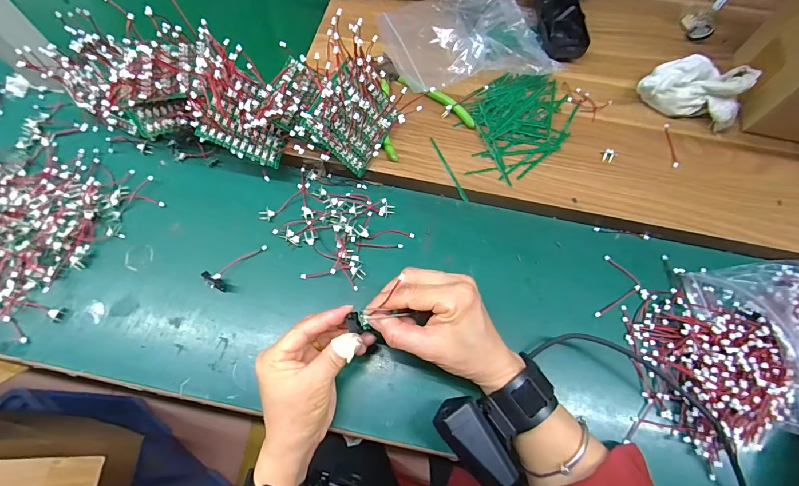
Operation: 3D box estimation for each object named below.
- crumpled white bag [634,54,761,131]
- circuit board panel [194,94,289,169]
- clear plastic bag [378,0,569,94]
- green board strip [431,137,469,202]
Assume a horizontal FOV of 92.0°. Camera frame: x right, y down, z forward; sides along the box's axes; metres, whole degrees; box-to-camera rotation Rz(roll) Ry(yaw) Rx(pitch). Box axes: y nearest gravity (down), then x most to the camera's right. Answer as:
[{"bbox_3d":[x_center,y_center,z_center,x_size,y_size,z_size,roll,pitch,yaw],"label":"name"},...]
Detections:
[{"bbox_3d":[0.326,-0.180,0.424,0.111,0.054,0.075,22,76,6],"label":"crumpled white bag"},{"bbox_3d":[-0.156,-0.113,0.391,0.079,0.016,0.049,21,88,-27],"label":"circuit board panel"},{"bbox_3d":[0.083,-0.254,0.454,0.195,0.042,0.155,-8,72,-4],"label":"clear plastic bag"},{"bbox_3d":[0.053,-0.082,0.418,0.005,0.004,0.084,-23,74,-9],"label":"green board strip"}]

